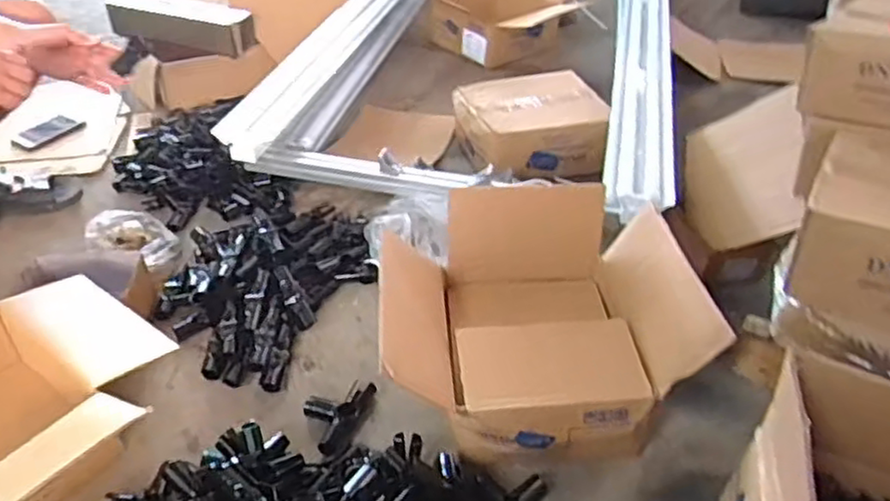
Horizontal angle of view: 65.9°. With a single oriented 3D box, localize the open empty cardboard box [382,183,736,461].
[{"bbox_3d":[0.127,0.108,1.081,0.447,0.235,0.390,0,39,-5],"label":"open empty cardboard box"}]

